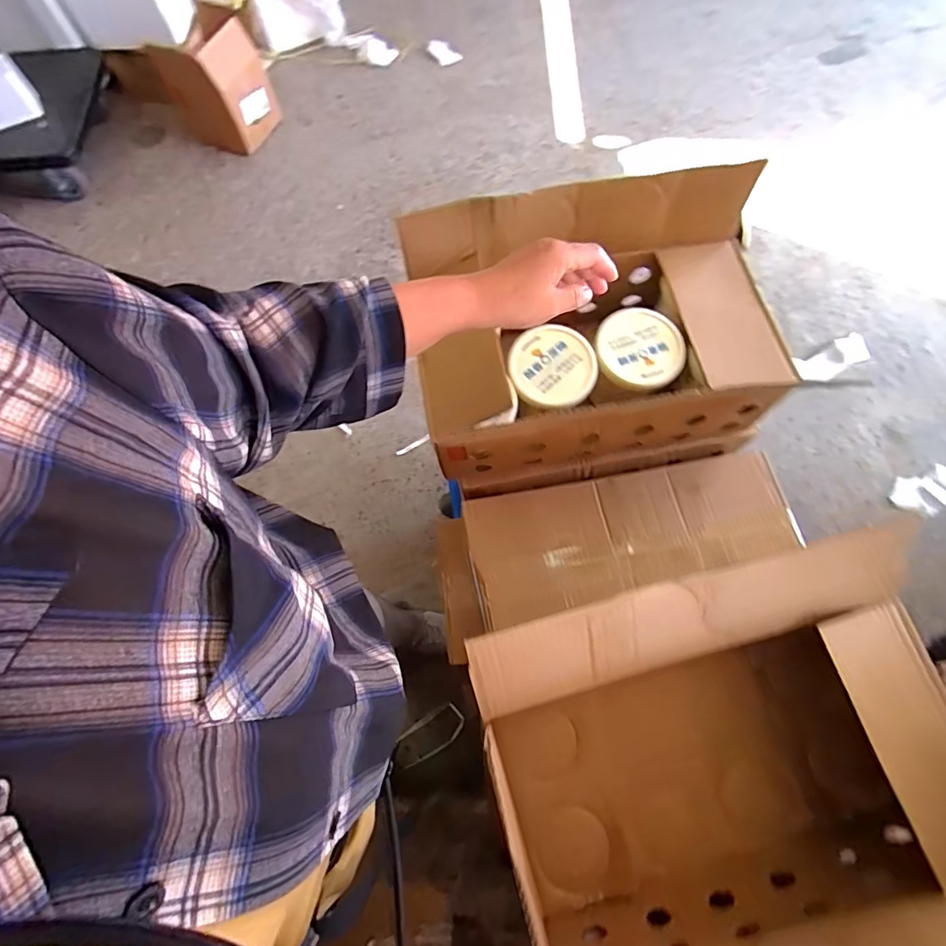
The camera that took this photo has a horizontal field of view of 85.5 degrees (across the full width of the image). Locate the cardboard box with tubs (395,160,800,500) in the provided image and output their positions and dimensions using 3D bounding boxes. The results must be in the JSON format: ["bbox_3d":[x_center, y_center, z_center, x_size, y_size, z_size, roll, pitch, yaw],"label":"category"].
[{"bbox_3d":[0.171,-0.177,0.721,0.471,0.286,0.289,-8,70,-2],"label":"cardboard box with tubs"}]

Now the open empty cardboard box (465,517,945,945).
[{"bbox_3d":[0.264,0.301,0.557,0.459,0.291,0.341,-13,70,-4],"label":"open empty cardboard box"}]

